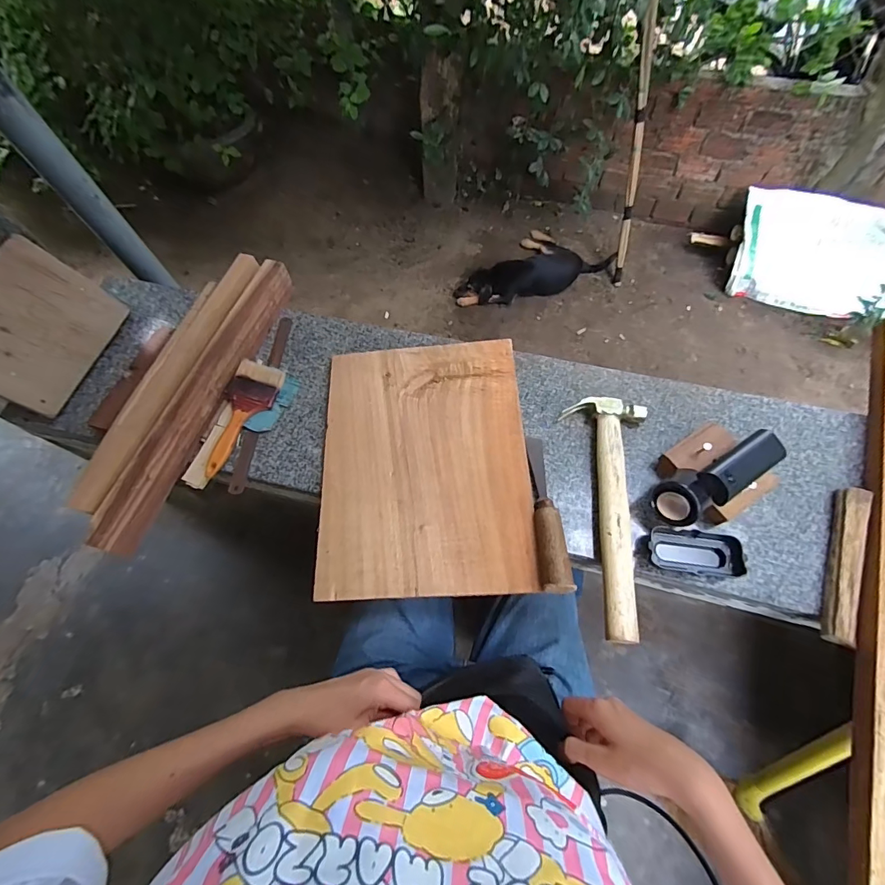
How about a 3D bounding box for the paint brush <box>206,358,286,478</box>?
[{"bbox_3d":[-0.299,-0.037,0.631,0.067,0.017,0.183,14,67,7],"label":"paint brush"}]

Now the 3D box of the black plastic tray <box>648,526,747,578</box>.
[{"bbox_3d":[0.316,0.135,0.538,0.108,0.022,0.052,6,67,4],"label":"black plastic tray"}]

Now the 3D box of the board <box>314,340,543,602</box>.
[{"bbox_3d":[-0.024,0.021,0.600,0.279,0.008,0.364,-3,66,0],"label":"board"}]

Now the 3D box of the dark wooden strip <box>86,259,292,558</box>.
[{"bbox_3d":[-0.348,-0.075,0.632,0.041,0.057,0.479,17,68,8],"label":"dark wooden strip"}]

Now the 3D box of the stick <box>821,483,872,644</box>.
[{"bbox_3d":[0.493,0.145,0.526,0.029,0.024,0.198,23,69,11],"label":"stick"}]

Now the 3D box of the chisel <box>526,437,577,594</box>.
[{"bbox_3d":[0.132,0.083,0.554,0.033,0.029,0.209,-3,66,0],"label":"chisel"}]

